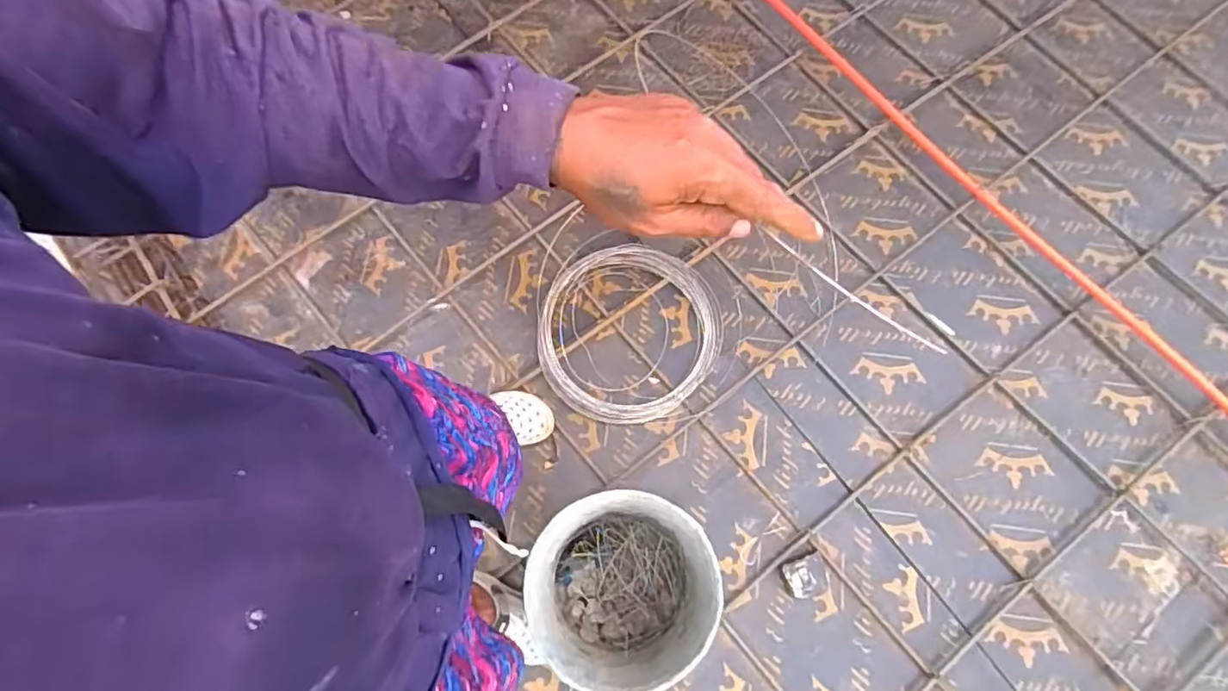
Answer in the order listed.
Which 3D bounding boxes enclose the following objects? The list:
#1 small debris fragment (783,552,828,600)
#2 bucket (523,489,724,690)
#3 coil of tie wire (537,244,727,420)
[{"bbox_3d":[0.397,0.477,1.261,0.084,0.031,0.077,-19,74,-6],"label":"small debris fragment"},{"bbox_3d":[0.012,0.427,1.111,0.305,0.299,0.295,0,73,0],"label":"bucket"},{"bbox_3d":[0.039,-0.032,1.443,0.427,0.029,0.422,0,73,0],"label":"coil of tie wire"}]

